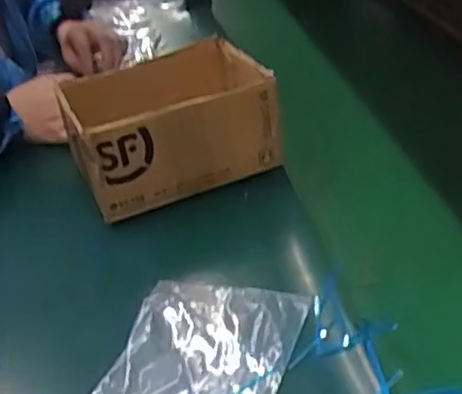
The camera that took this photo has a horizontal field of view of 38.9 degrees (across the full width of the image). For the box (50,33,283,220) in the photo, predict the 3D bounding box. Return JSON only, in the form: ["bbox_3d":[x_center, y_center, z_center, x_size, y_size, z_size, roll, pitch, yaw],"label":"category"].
[{"bbox_3d":[-0.069,-0.081,0.688,0.190,0.095,0.148,-17,34,-16],"label":"box"}]

